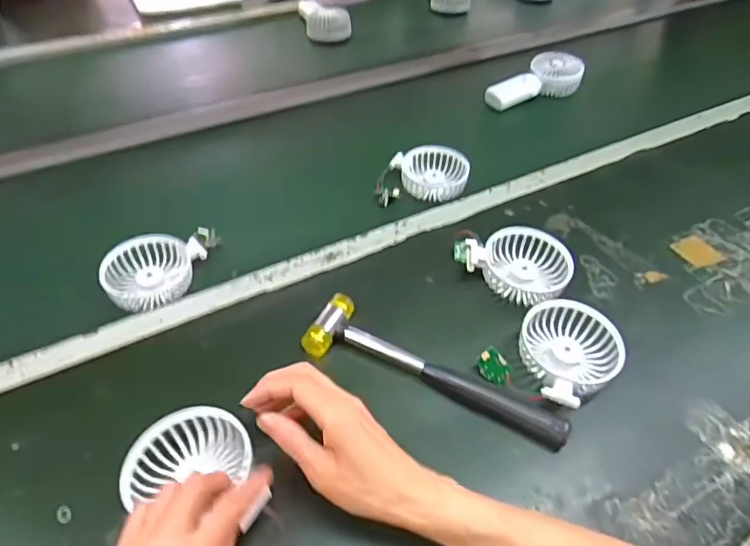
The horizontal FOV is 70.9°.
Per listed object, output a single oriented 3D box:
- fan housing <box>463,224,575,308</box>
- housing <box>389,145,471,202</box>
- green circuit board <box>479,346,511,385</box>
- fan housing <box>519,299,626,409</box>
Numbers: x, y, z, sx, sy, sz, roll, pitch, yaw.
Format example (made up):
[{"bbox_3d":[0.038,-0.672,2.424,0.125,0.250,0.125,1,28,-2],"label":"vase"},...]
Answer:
[{"bbox_3d":[0.151,-0.008,0.564,0.107,0.031,0.087,5,46,3],"label":"fan housing"},{"bbox_3d":[0.075,-0.137,0.719,0.097,0.037,0.078,-5,46,-7],"label":"housing"},{"bbox_3d":[0.109,0.086,0.481,0.025,0.007,0.034,-34,78,7],"label":"green circuit board"},{"bbox_3d":[0.175,0.071,0.491,0.099,0.031,0.092,-25,52,-24],"label":"fan housing"}]

